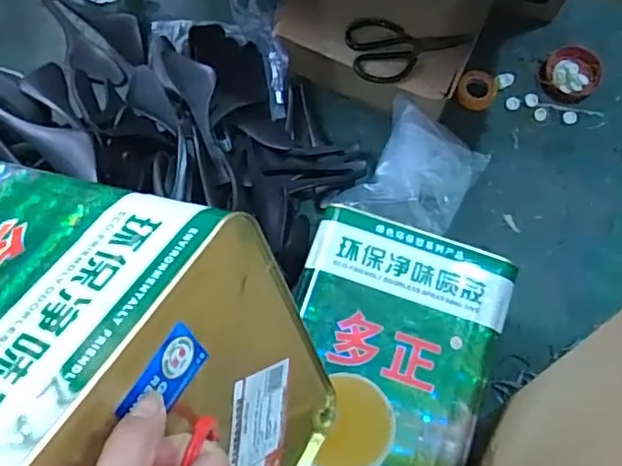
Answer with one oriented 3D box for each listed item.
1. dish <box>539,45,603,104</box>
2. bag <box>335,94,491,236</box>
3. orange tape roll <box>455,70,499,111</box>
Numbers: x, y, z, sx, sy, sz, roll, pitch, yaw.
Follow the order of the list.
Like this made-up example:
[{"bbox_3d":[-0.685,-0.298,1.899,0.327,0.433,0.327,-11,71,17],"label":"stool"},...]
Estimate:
[{"bbox_3d":[0.425,-0.257,0.992,0.089,0.022,0.102,44,79,10],"label":"dish"},{"bbox_3d":[0.167,-0.092,0.913,0.166,0.076,0.169,28,77,7],"label":"bag"},{"bbox_3d":[0.268,-0.230,0.986,0.060,0.024,0.064,0,75,0],"label":"orange tape roll"}]

